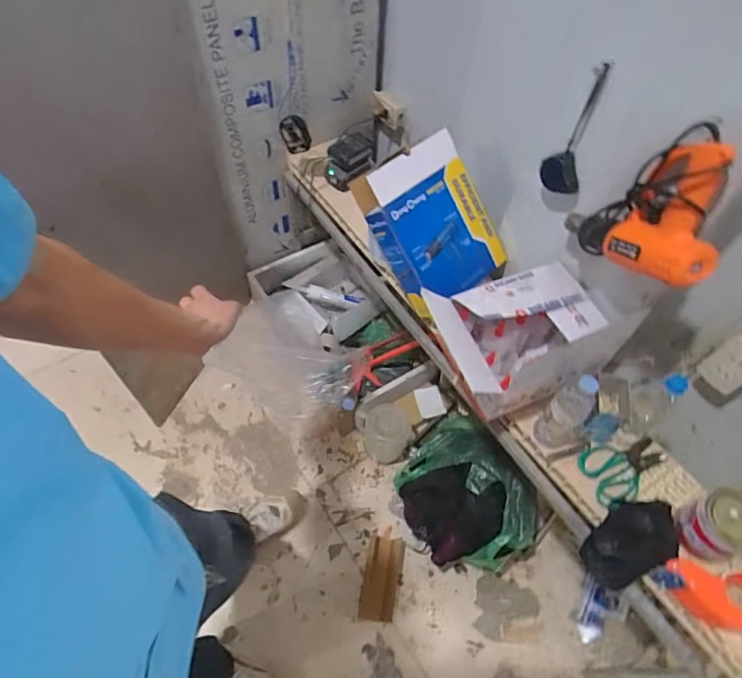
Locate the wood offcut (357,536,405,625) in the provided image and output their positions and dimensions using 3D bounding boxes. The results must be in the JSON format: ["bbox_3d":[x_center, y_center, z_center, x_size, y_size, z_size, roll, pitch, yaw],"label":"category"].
[{"bbox_3d":[0.029,0.624,1.279,0.093,0.016,0.198,10,56,3],"label":"wood offcut"}]

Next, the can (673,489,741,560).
[{"bbox_3d":[0.582,0.315,0.828,0.088,0.117,0.093,2,56,-3],"label":"can"}]

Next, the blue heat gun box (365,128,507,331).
[{"bbox_3d":[0.132,-0.248,1.110,0.271,0.339,0.110,-45,28,-14],"label":"blue heat gun box"}]

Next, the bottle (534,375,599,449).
[{"bbox_3d":[0.357,0.137,0.893,0.060,0.207,0.065,2,56,-3],"label":"bottle"}]

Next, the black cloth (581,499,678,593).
[{"bbox_3d":[0.443,0.357,0.852,0.033,0.190,0.100,-8,49,-46],"label":"black cloth"}]

